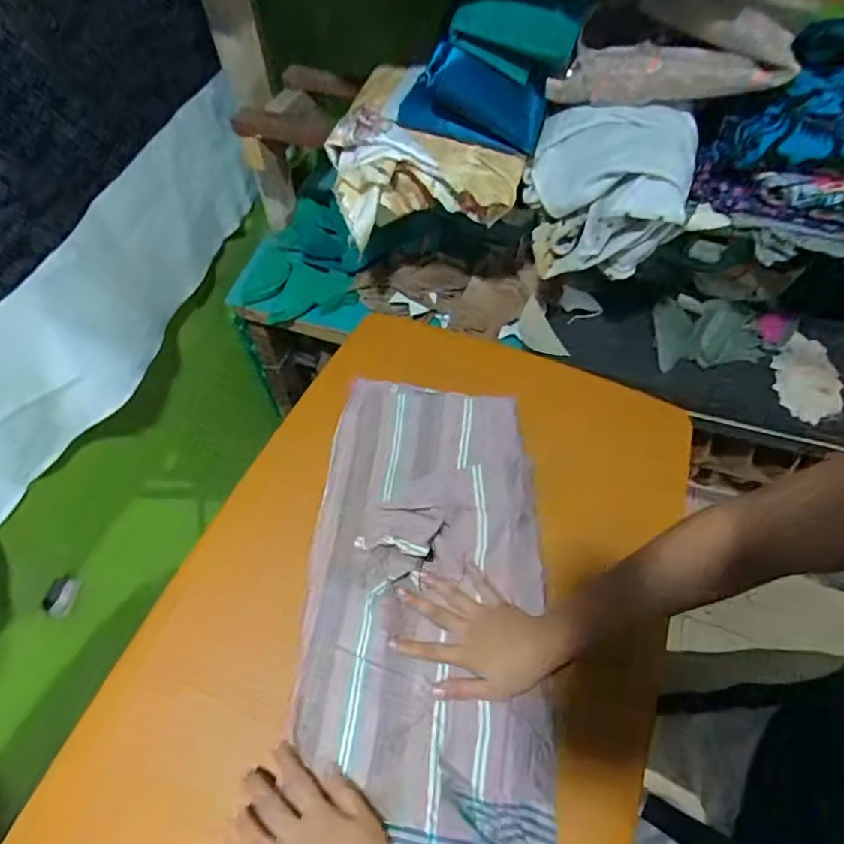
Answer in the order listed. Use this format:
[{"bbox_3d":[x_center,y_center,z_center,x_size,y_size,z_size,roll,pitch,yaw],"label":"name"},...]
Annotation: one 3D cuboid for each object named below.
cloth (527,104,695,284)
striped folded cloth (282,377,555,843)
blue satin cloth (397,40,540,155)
[{"bbox_3d":[0.217,-0.265,0.657,0.184,0.166,0.114,9,57,5],"label":"cloth"},{"bbox_3d":[0.005,0.176,0.530,0.227,0.040,0.505,4,56,-1],"label":"striped folded cloth"},{"bbox_3d":[0.057,-0.374,0.629,0.165,0.085,0.069,20,59,12],"label":"blue satin cloth"}]

